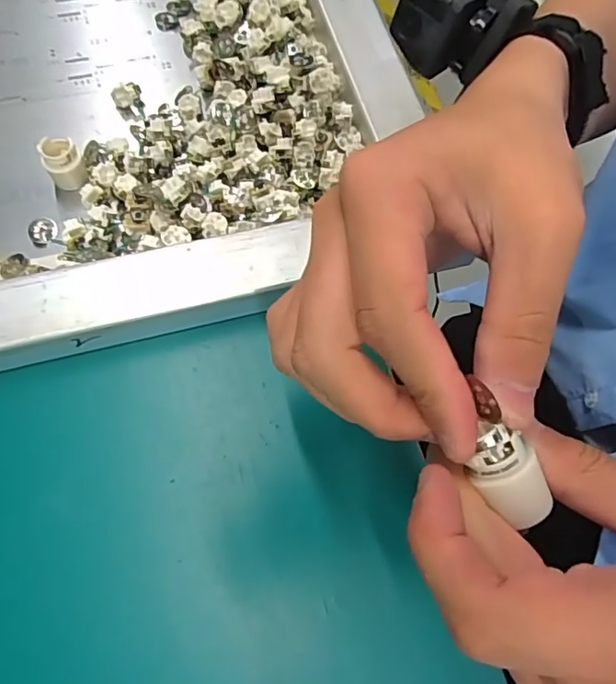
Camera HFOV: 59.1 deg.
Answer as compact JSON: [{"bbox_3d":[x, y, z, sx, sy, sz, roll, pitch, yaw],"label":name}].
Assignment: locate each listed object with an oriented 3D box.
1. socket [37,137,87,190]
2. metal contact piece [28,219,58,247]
[{"bbox_3d":[-0.138,-0.101,0.308,0.020,0.028,0.018,-28,72,-13],"label":"socket"},{"bbox_3d":[-0.149,-0.062,0.305,0.015,0.004,0.017,-32,73,-14],"label":"metal contact piece"}]

